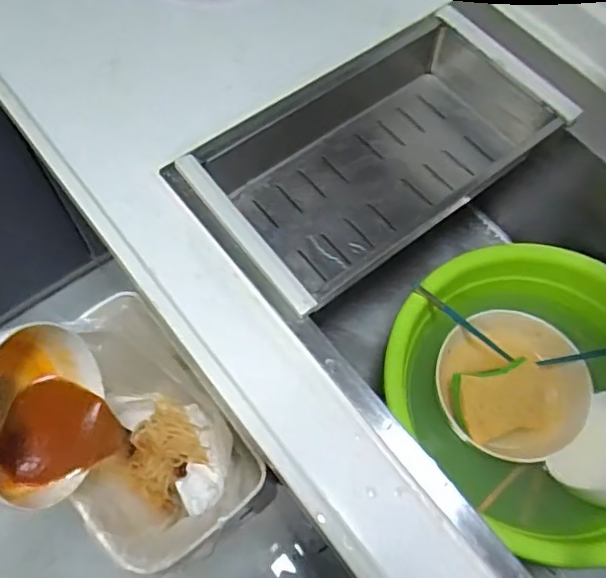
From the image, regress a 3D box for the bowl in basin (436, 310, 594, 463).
[{"bbox_3d":[0.219,0.100,0.637,0.151,0.057,0.153,1,64,-2],"label":"bowl in basin"}]

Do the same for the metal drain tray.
[{"bbox_3d":[0.075,-0.140,0.643,0.384,0.079,0.215,-36,71,-17],"label":"metal drain tray"}]

